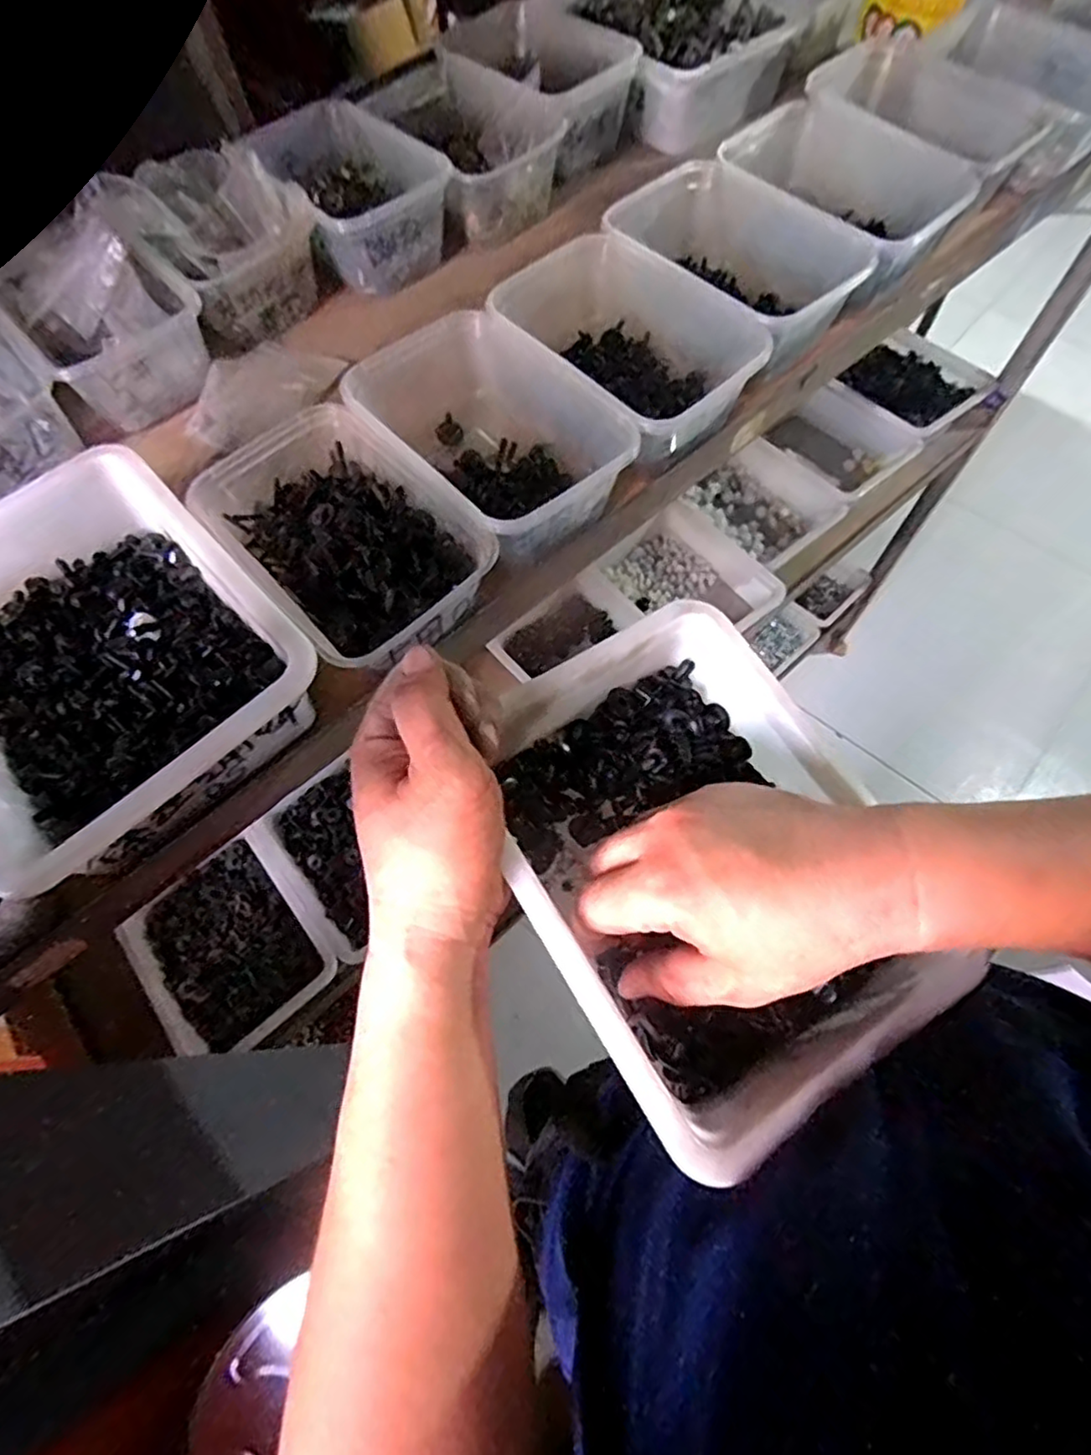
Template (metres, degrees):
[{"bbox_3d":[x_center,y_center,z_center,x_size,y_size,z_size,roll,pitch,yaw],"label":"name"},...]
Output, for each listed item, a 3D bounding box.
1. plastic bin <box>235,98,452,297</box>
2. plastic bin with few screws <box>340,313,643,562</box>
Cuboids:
[{"bbox_3d":[-0.159,-0.436,0.539,0.110,0.062,0.157,-37,69,-14],"label":"plastic bin"},{"bbox_3d":[-0.036,-0.180,0.417,0.114,0.065,0.164,-40,70,-14],"label":"plastic bin with few screws"}]

